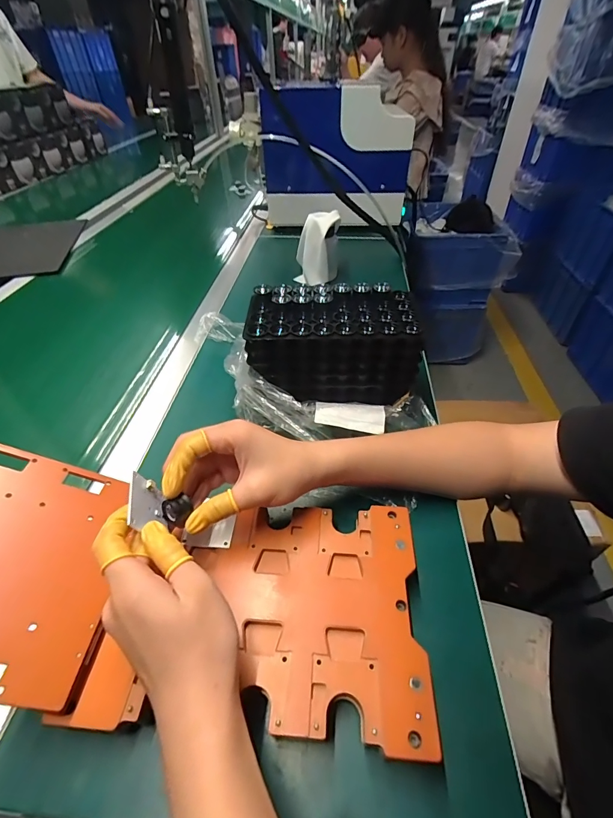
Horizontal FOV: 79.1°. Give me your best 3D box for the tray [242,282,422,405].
[{"bbox_3d":[0.032,-0.077,0.447,0.192,0.106,0.093,0,44,2],"label":"tray"}]

